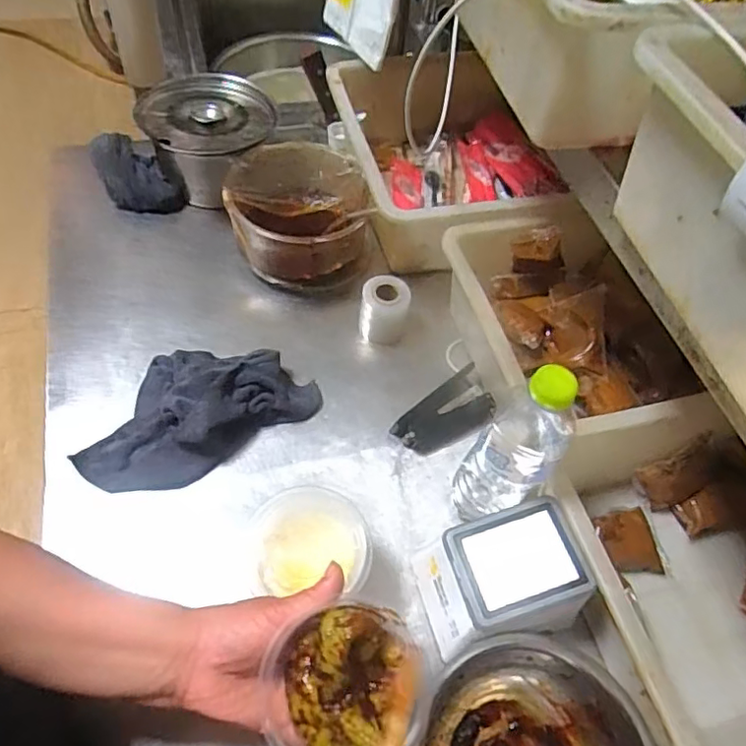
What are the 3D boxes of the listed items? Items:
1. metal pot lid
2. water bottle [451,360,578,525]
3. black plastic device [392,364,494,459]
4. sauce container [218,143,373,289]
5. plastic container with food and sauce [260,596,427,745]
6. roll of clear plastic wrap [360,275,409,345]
[{"bbox_3d":[-0.214,-0.336,0.755,0.166,0.021,0.171,3,56,-5],"label":"metal pot lid"},{"bbox_3d":[0.120,0.069,0.508,0.063,0.226,0.058,3,56,-5],"label":"water bottle"},{"bbox_3d":[0.083,0.047,0.632,0.114,0.034,0.058,-33,66,-25],"label":"black plastic device"},{"bbox_3d":[-0.091,-0.192,0.732,0.166,0.105,0.166,3,56,-5],"label":"sauce container"},{"bbox_3d":[-0.016,0.201,0.373,0.095,0.069,0.092,2,56,-3],"label":"plastic container with food and sauce"},{"bbox_3d":[0.013,-0.073,0.687,0.053,0.062,0.051,3,56,-5],"label":"roll of clear plastic wrap"}]

